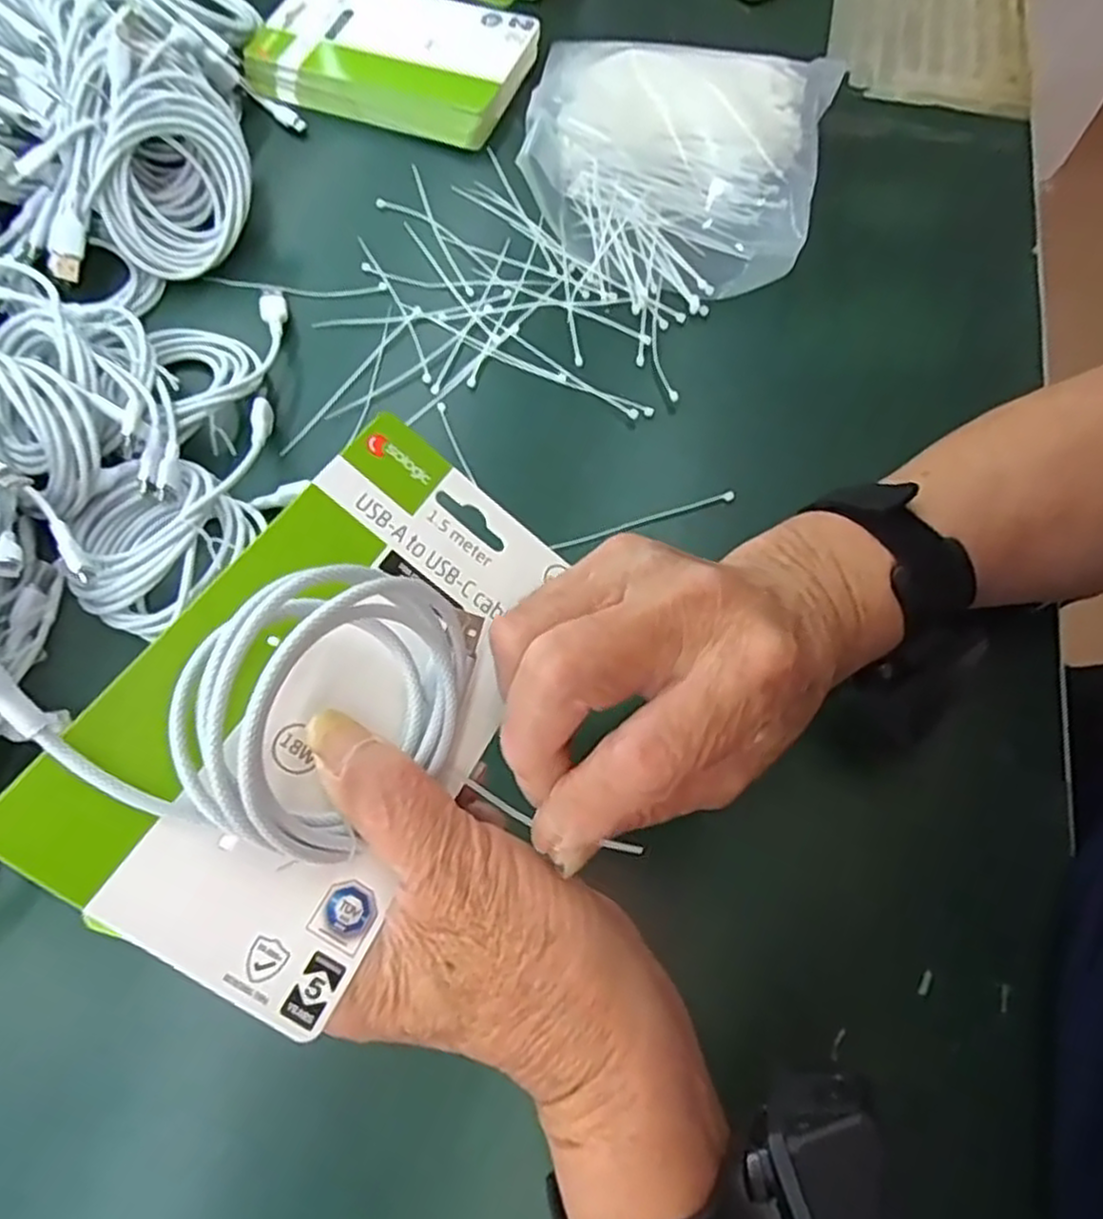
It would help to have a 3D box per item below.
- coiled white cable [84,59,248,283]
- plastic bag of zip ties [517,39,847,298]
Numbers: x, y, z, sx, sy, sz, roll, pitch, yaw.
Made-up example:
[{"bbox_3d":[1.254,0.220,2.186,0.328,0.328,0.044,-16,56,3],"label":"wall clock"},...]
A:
[{"bbox_3d":[-0.220,-0.251,0.447,0.102,0.076,0.038,-60,32,7],"label":"coiled white cable"},{"bbox_3d":[0.074,-0.280,0.462,0.181,0.055,0.195,10,67,6],"label":"plastic bag of zip ties"}]

